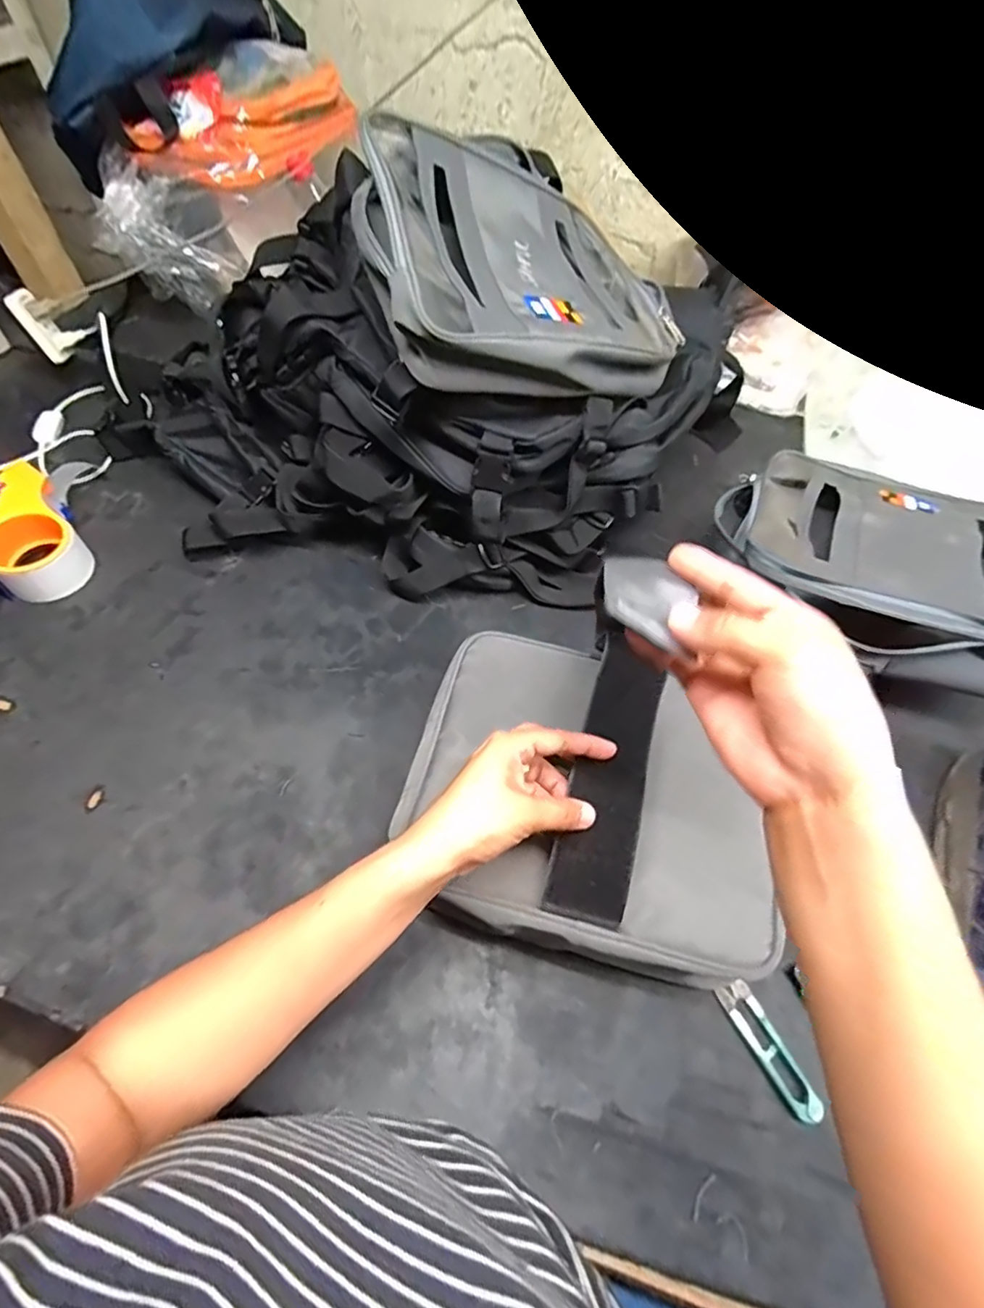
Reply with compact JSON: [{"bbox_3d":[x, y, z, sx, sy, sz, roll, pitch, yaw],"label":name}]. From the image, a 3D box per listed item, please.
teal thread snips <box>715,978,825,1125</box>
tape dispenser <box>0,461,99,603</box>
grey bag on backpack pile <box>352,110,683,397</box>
[{"bbox_3d":[0.188,0.266,0.381,0.023,0.011,0.082,-20,59,-14],"label":"teal thread snips"},{"bbox_3d":[-0.489,-0.147,0.603,0.094,0.064,0.191,-22,60,-15],"label":"tape dispenser"},{"bbox_3d":[0.018,-0.339,0.497,0.287,0.066,0.256,-19,81,-33],"label":"grey bag on backpack pile"}]

